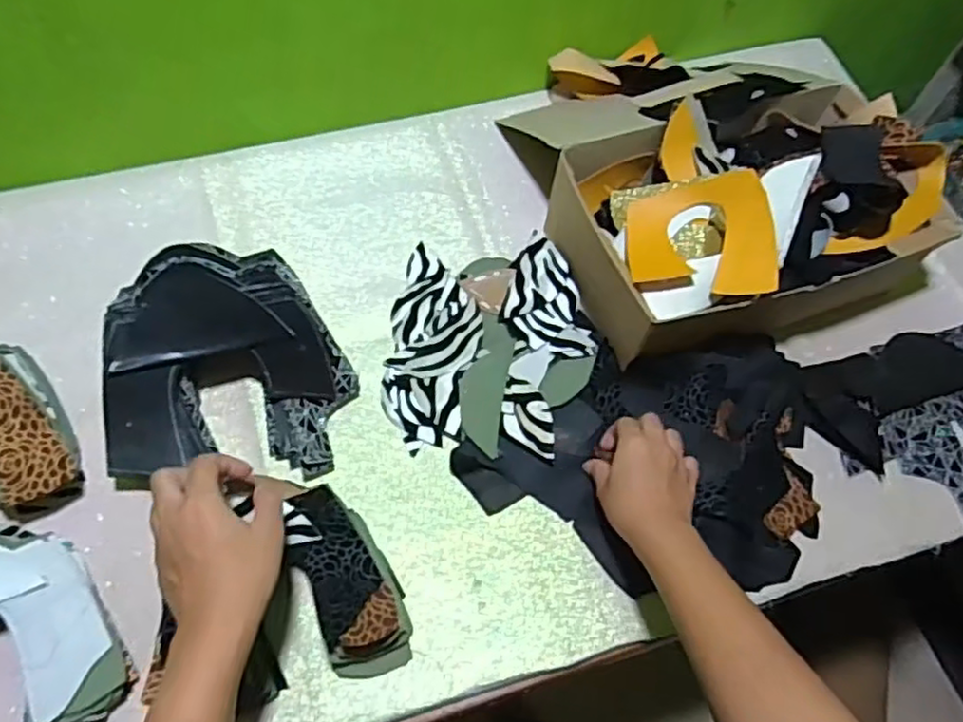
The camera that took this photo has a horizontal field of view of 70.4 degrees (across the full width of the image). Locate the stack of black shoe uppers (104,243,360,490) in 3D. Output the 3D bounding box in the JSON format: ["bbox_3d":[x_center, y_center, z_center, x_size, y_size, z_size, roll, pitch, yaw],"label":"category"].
[{"bbox_3d":[-0.215,-0.004,0.586,0.198,0.094,0.218,-2,62,-6],"label":"stack of black shoe uppers"}]

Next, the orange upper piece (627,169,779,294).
[{"bbox_3d":[0.186,-0.110,0.596,0.125,0.038,0.126,-10,64,28],"label":"orange upper piece"}]

